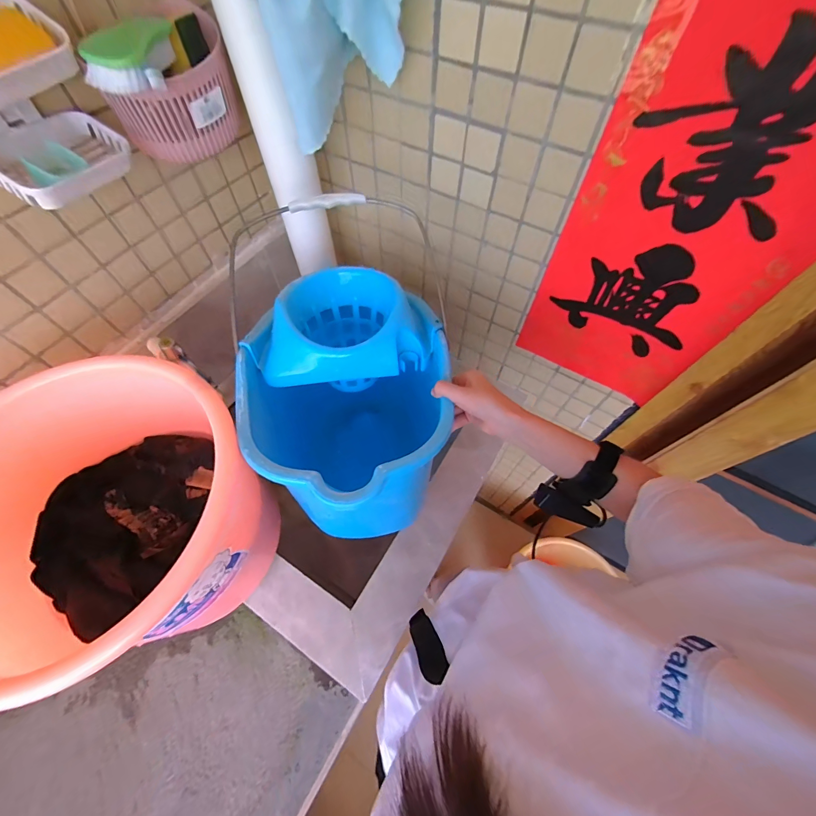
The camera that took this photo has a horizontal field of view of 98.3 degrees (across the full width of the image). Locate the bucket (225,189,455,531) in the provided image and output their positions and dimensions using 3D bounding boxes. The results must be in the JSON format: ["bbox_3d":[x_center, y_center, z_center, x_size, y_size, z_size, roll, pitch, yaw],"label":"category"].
[{"bbox_3d":[-0.081,0.025,0.577,0.264,0.329,0.330,-10,61,-6],"label":"bucket"}]

